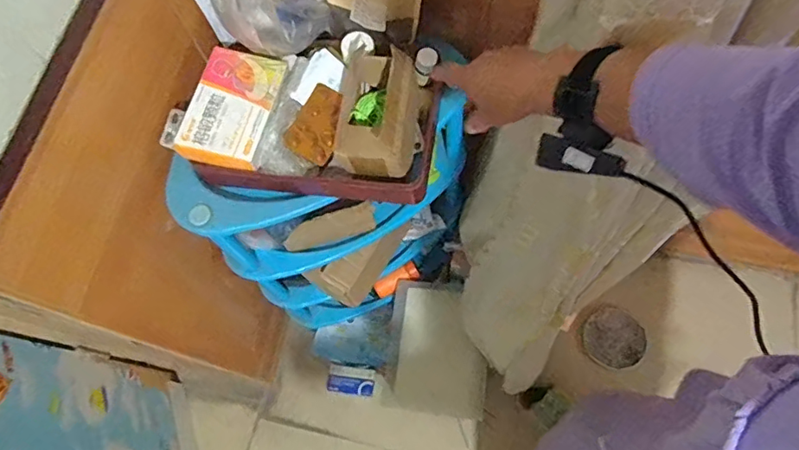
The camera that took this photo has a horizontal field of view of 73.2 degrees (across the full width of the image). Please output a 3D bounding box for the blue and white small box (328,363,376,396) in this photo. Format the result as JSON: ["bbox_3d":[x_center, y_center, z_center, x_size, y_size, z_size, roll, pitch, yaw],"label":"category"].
[{"bbox_3d":[-0.113,0.364,1.273,0.109,0.027,0.067,6,68,5],"label":"blue and white small box"}]

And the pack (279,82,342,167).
[{"bbox_3d":[-0.106,-0.134,0.716,0.063,0.004,0.100,29,76,-8],"label":"pack"}]

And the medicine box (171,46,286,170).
[{"bbox_3d":[-0.217,-0.157,0.700,0.103,0.026,0.160,10,69,7],"label":"medicine box"}]

